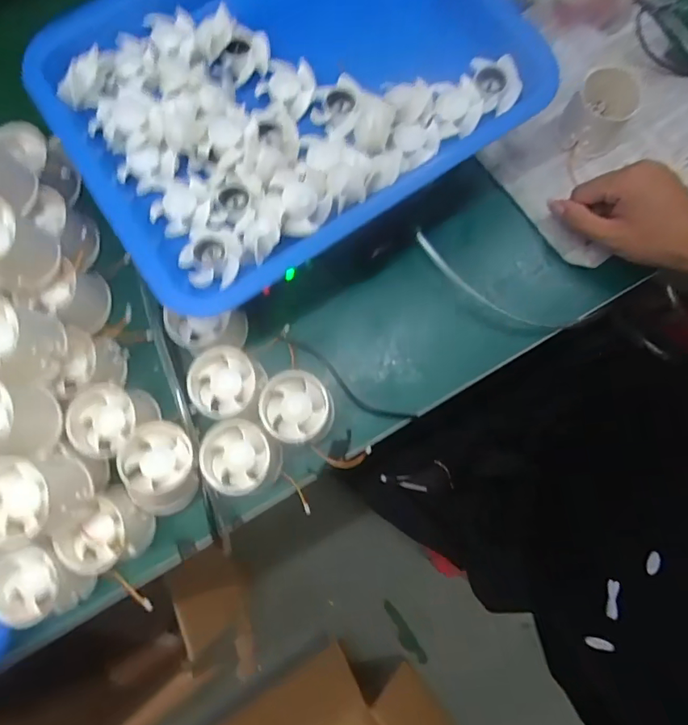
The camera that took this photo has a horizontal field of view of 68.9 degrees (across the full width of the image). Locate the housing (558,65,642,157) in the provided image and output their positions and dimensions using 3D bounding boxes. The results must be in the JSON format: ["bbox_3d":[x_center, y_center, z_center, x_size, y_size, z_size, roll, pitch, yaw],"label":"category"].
[{"bbox_3d":[0.219,-0.212,0.430,0.054,0.046,0.052,0,78,1],"label":"housing"}]

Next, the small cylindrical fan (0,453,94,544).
[{"bbox_3d":[-0.206,0.091,0.344,0.057,0.060,0.053,0,78,1],"label":"small cylindrical fan"}]

